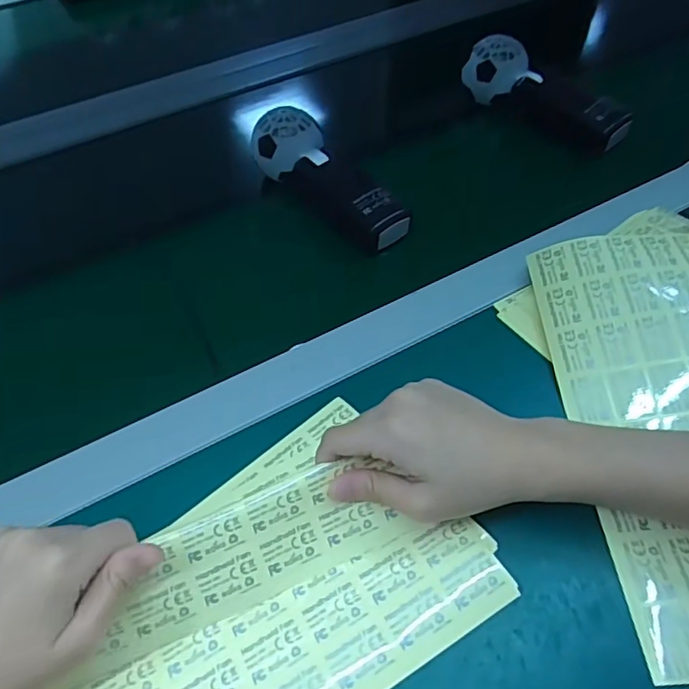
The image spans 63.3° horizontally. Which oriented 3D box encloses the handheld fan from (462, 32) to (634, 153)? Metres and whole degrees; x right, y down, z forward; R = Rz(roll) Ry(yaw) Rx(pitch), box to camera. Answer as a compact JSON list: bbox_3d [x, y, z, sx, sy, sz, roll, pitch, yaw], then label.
[{"bbox_3d":[0.190,-0.240,0.535,0.045,0.056,0.170,-38,59,-22],"label":"handheld fan"}]

